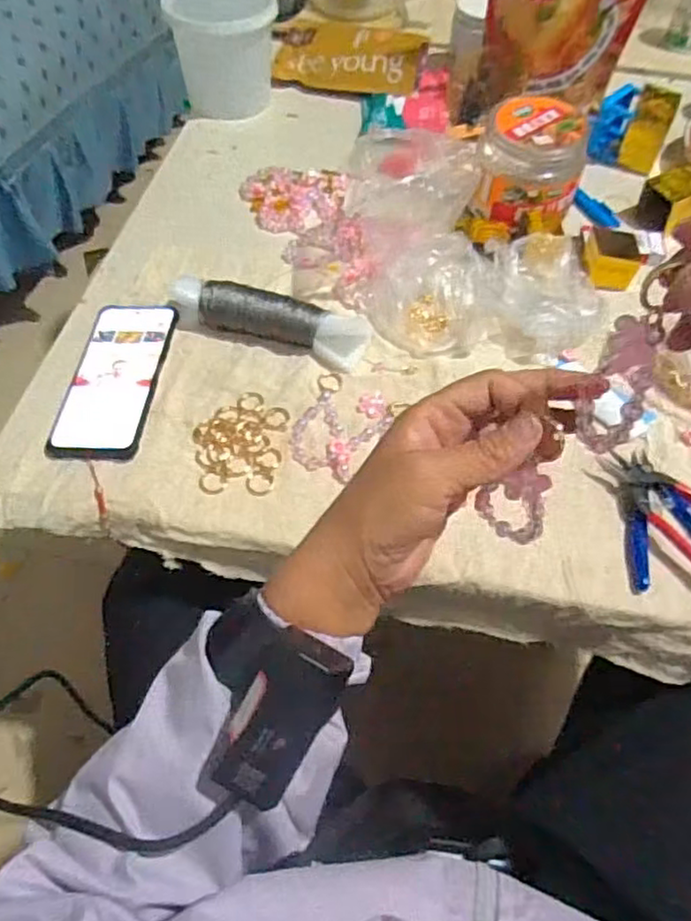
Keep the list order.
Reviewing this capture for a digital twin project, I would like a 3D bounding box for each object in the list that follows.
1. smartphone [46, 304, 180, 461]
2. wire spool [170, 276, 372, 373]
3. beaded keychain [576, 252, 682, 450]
[{"bbox_3d":[-0.197,-0.073,0.559,0.075,0.015,0.162,6,57,2],"label":"smartphone"},{"bbox_3d":[-0.072,-0.129,0.593,0.184,0.037,0.047,16,58,8],"label":"wire spool"},{"bbox_3d":[0.122,-0.041,0.284,0.012,0.100,0.034,-13,49,-10],"label":"beaded keychain"}]

